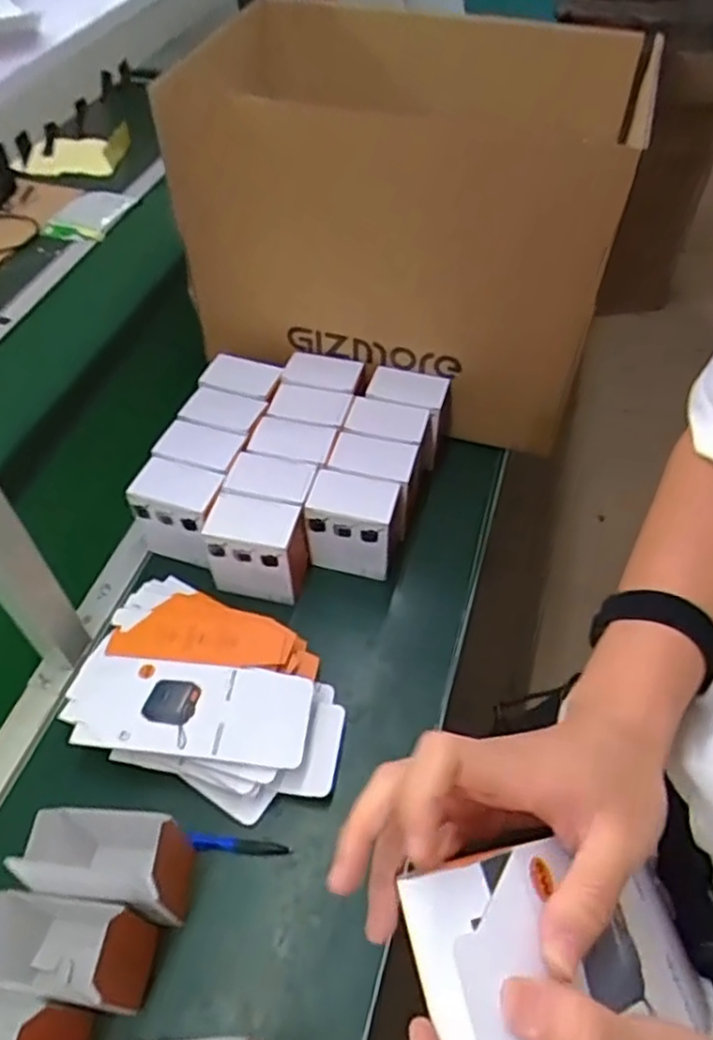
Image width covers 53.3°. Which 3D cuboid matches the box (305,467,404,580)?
[{"bbox_3d":[0.001,0.007,0.839,0.101,0.112,0.074,14,53,13],"label":"box"}]

